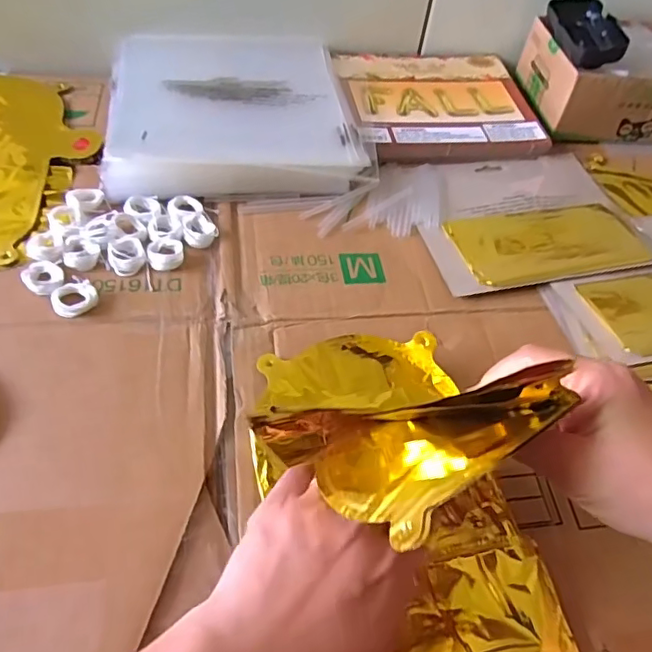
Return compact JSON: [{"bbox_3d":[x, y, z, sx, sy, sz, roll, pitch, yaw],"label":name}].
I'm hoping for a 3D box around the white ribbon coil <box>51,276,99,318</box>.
[{"bbox_3d":[-0.177,-0.020,0.402,0.029,0.008,0.029,3,53,-4],"label":"white ribbon coil"}]

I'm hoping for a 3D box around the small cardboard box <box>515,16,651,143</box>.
[{"bbox_3d":[0.314,-0.265,0.601,0.186,0.069,0.131,-1,53,-6],"label":"small cardboard box"}]

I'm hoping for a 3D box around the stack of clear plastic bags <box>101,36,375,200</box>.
[{"bbox_3d":[-0.088,-0.215,0.544,0.219,0.033,0.248,-5,54,-9],"label":"stack of clear plastic bags"}]

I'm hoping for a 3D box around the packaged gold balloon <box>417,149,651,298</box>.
[{"bbox_3d":[0.171,-0.101,0.495,0.188,0.010,0.163,-9,55,-12],"label":"packaged gold balloon"}]

